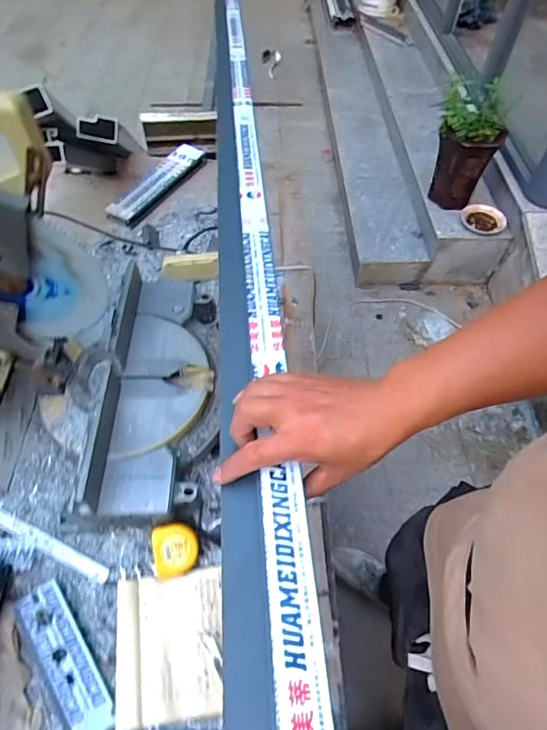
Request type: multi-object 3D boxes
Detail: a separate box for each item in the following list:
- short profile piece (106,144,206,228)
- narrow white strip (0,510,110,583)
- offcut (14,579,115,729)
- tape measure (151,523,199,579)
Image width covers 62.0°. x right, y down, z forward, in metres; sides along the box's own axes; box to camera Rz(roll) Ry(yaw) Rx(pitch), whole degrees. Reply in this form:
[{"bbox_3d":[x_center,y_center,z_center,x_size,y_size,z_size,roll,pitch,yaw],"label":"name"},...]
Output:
[{"bbox_3d":[-0.304,-0.492,1.215,0.099,0.048,0.342,24,58,16],"label":"short profile piece"},{"bbox_3d":[-0.362,0.278,0.716,0.236,0.004,0.023,22,61,10],"label":"narrow white strip"},{"bbox_3d":[-0.284,0.401,0.620,0.059,0.026,0.208,-32,61,-20],"label":"offcut"},{"bbox_3d":[-0.147,0.274,0.683,0.069,0.043,0.070,-10,55,-7],"label":"tape measure"}]

